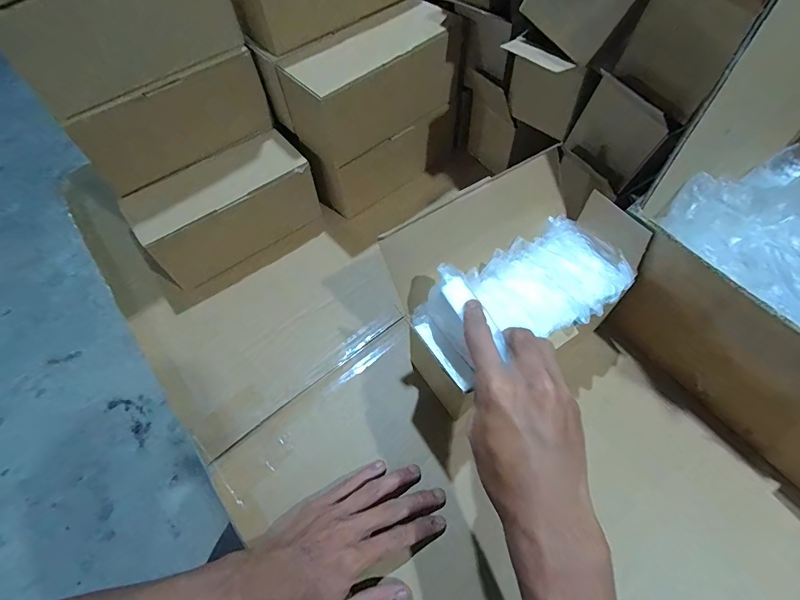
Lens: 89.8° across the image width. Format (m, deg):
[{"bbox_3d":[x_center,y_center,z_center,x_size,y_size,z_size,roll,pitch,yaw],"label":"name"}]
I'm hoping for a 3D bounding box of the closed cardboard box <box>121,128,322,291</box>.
[{"bbox_3d":[-0.226,-0.122,0.526,0.216,0.111,0.099,-36,63,-17],"label":"closed cardboard box"}]

